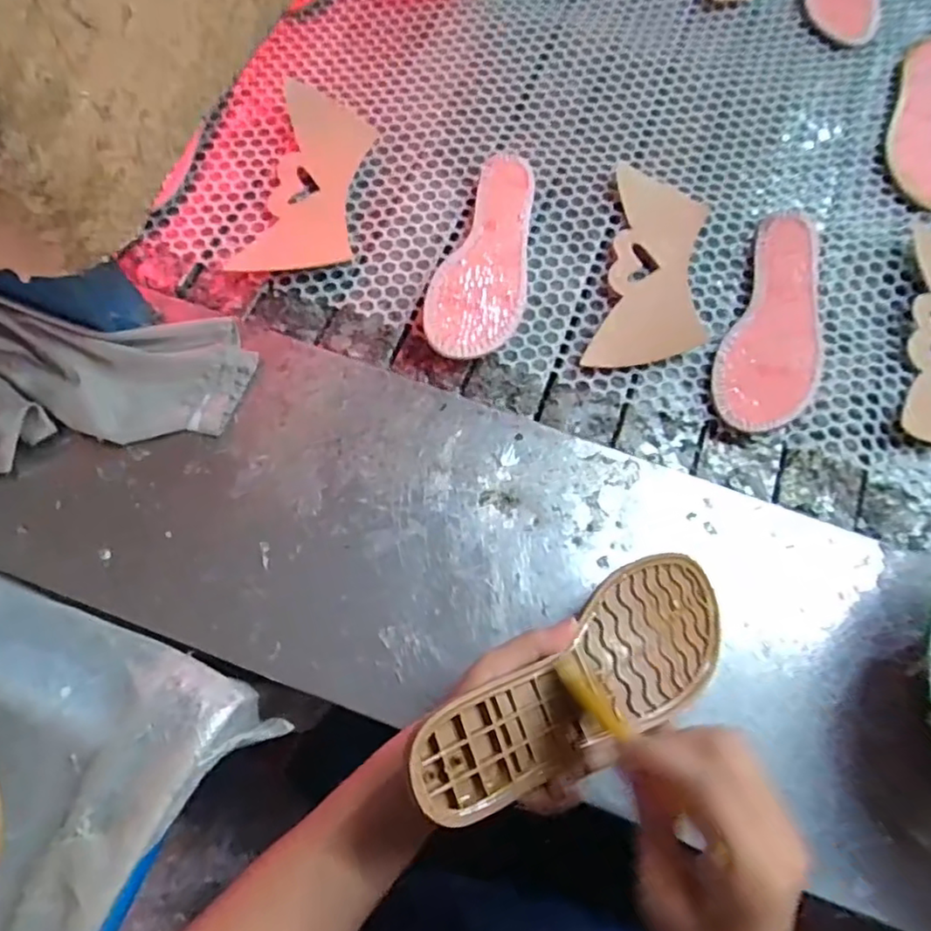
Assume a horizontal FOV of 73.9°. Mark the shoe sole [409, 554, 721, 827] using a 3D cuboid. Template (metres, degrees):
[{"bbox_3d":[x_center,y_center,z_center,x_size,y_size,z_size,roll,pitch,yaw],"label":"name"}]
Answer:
[{"bbox_3d":[0.074,0.125,0.363,0.228,0.017,0.079,-22,68,-30],"label":"shoe sole"}]

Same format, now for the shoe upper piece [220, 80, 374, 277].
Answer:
[{"bbox_3d":[-0.143,-0.266,0.576,0.097,0.028,0.199,11,70,3],"label":"shoe upper piece"}]

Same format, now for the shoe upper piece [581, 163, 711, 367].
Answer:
[{"bbox_3d":[0.174,-0.186,0.558,0.093,0.027,0.226,13,70,3],"label":"shoe upper piece"}]

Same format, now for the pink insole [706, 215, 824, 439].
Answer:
[{"bbox_3d":[0.278,-0.132,0.543,0.083,0.012,0.240,24,71,7],"label":"pink insole"}]

